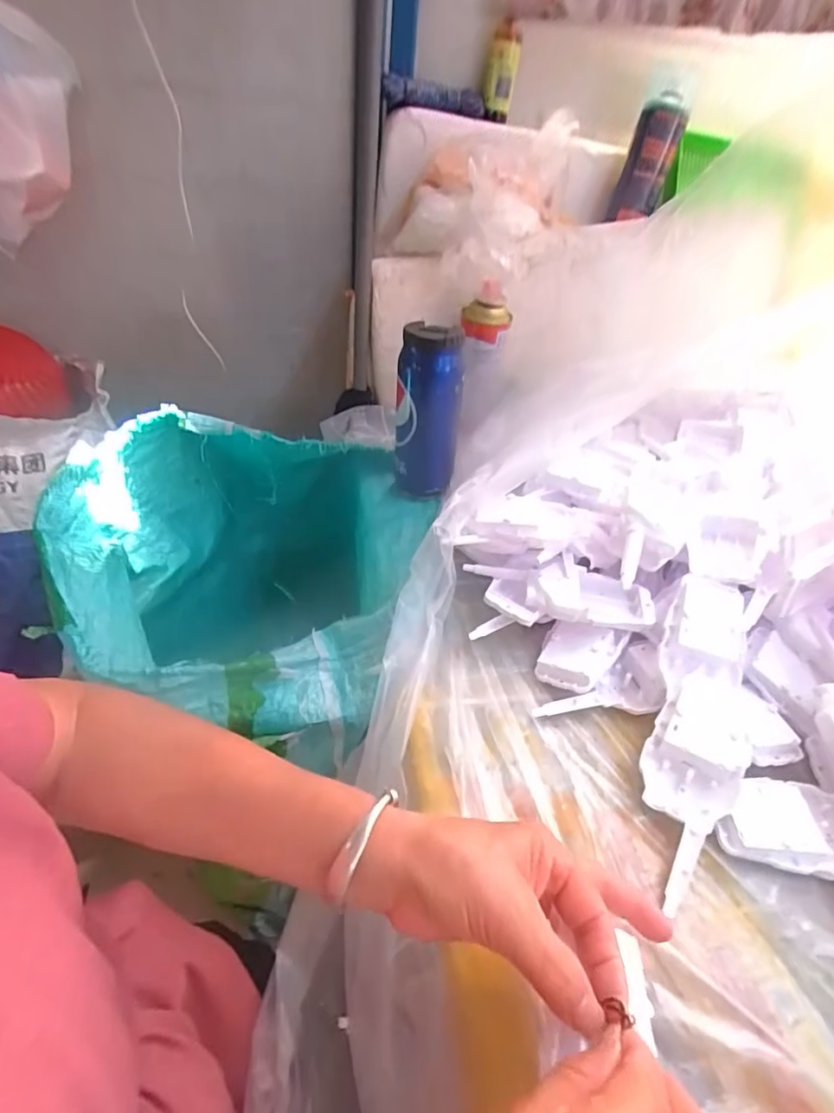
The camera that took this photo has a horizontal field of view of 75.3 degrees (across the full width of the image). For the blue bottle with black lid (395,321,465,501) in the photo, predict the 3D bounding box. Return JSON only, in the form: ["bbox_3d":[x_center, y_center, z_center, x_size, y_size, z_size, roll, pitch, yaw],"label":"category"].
[{"bbox_3d":[0.011,-0.150,0.593,0.070,0.180,0.063,5,41,-4],"label":"blue bottle with black lid"}]

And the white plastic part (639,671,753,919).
[{"bbox_3d":[0.195,0.156,0.383,0.061,0.025,0.166,22,62,16],"label":"white plastic part"}]

